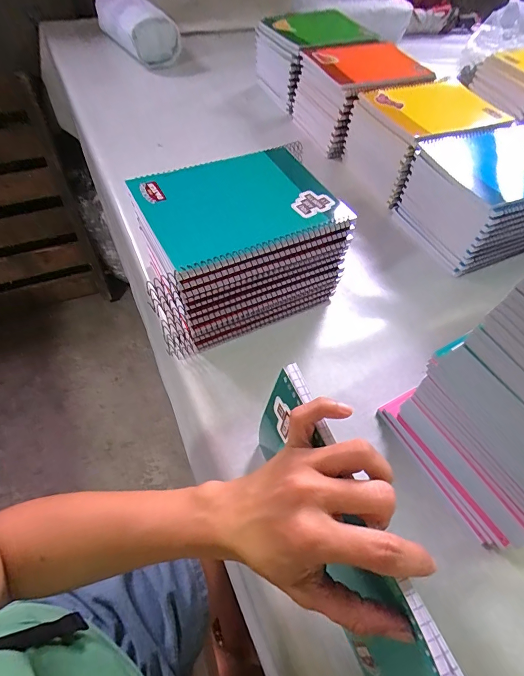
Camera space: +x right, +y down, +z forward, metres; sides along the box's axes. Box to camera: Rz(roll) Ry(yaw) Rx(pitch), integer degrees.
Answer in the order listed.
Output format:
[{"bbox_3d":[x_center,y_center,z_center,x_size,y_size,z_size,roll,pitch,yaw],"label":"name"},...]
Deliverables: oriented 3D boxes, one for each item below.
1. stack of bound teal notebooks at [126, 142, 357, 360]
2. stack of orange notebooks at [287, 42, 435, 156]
[{"bbox_3d":[-0.025,-0.112,0.453,0.237,0.137,0.175,-18,58,-15],"label":"stack of bound teal notebooks"},{"bbox_3d":[0.180,-0.448,0.707,0.184,0.149,0.202,-19,58,-16],"label":"stack of orange notebooks"}]

